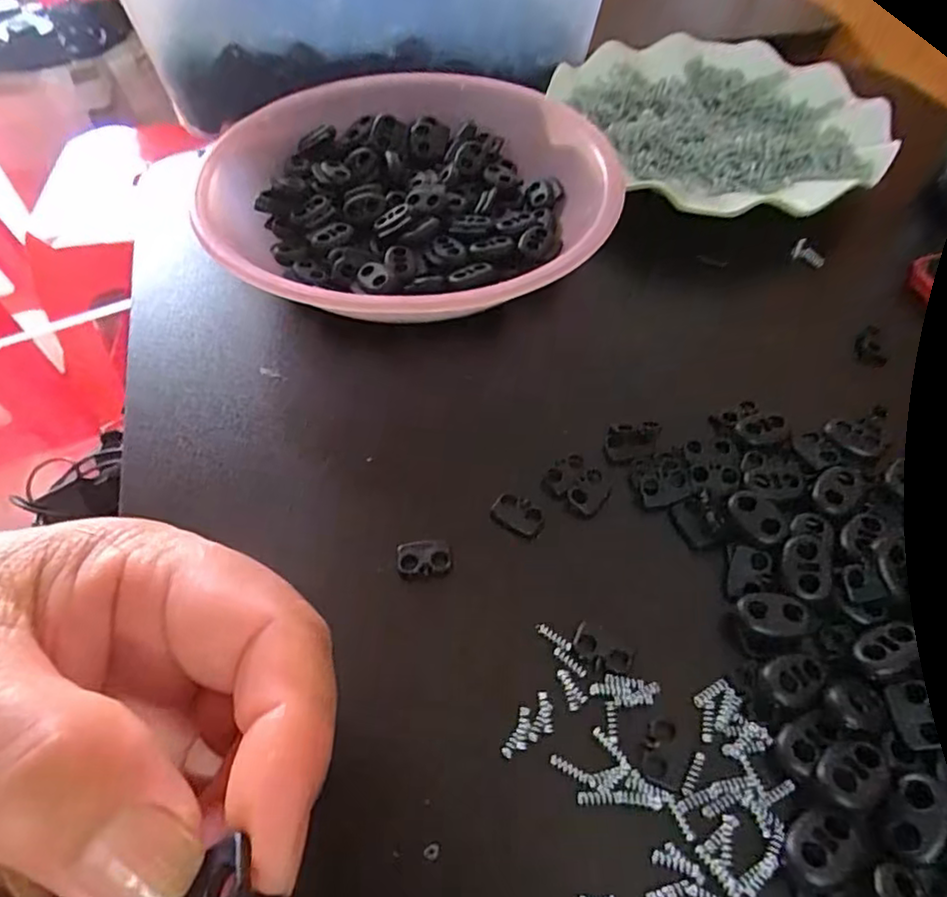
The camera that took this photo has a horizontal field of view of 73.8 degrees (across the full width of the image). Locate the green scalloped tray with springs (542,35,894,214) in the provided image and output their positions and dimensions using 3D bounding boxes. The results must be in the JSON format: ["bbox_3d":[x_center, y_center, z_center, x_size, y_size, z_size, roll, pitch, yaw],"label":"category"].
[{"bbox_3d":[0.140,-0.185,0.354,0.165,0.020,0.180,-12,55,-11],"label":"green scalloped tray with springs"}]

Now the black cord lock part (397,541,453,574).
[{"bbox_3d":[-0.016,0.036,0.208,0.018,0.004,0.011,-5,53,-4],"label":"black cord lock part"}]

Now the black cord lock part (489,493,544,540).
[{"bbox_3d":[0.016,0.024,0.221,0.019,0.005,0.012,34,60,22],"label":"black cord lock part"}]

